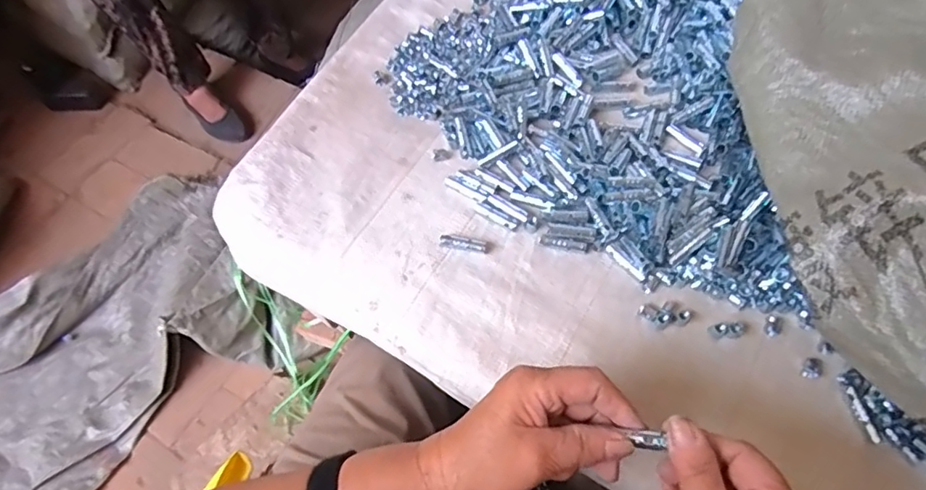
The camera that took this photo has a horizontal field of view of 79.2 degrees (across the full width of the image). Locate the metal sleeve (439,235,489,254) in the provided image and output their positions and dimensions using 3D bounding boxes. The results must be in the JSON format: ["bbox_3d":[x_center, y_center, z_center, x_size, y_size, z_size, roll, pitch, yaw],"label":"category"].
[{"bbox_3d":[0.001,-0.001,0.503,0.043,0.011,0.011,6,61,7],"label":"metal sleeve"}]

